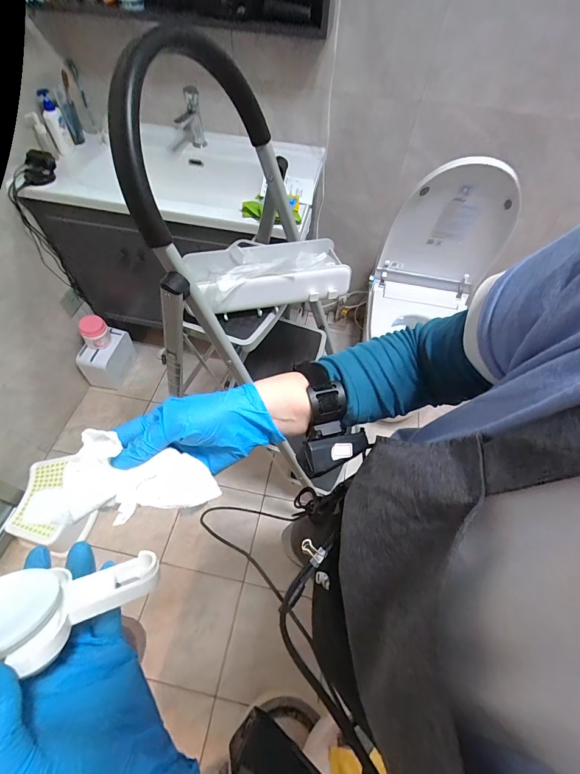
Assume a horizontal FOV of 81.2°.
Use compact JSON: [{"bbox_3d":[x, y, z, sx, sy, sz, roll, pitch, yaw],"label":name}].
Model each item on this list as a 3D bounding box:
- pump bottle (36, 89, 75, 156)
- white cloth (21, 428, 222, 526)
[{"bbox_3d":[-0.662,-0.748,0.962,0.051,0.141,0.040,-20,54,-20],"label":"pump bottle"},{"bbox_3d":[-0.124,0.070,0.268,0.125,0.026,0.061,4,48,-20],"label":"white cloth"}]

